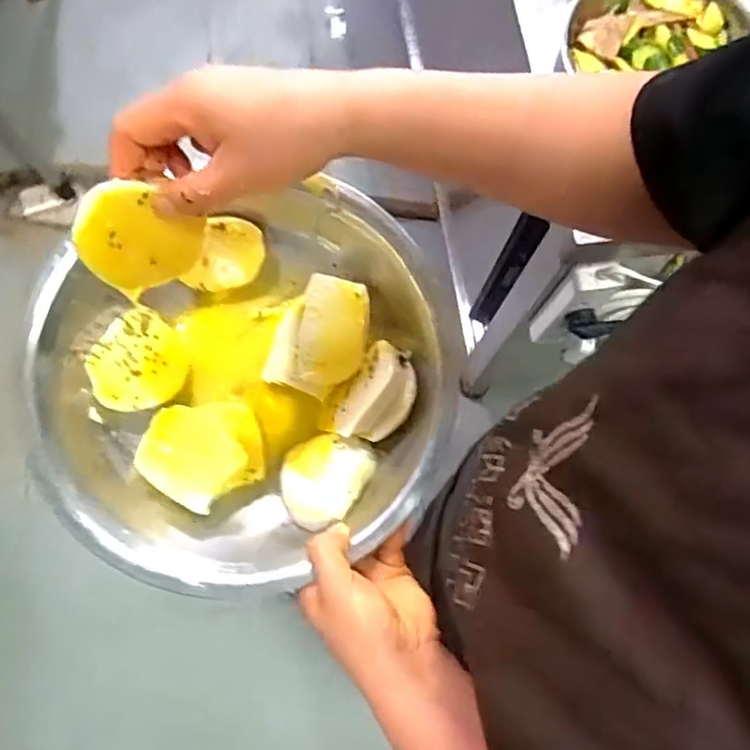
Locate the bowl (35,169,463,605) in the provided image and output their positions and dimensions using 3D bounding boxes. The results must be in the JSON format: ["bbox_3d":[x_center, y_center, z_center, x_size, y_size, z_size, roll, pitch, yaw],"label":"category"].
[{"bbox_3d":[-0.083,0.008,0.441,0.275,0.069,0.253,0,76,-1],"label":"bowl"}]

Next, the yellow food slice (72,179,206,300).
[{"bbox_3d":[-0.128,-0.071,0.345,0.005,0.066,0.053,42,104,39],"label":"yellow food slice"}]

